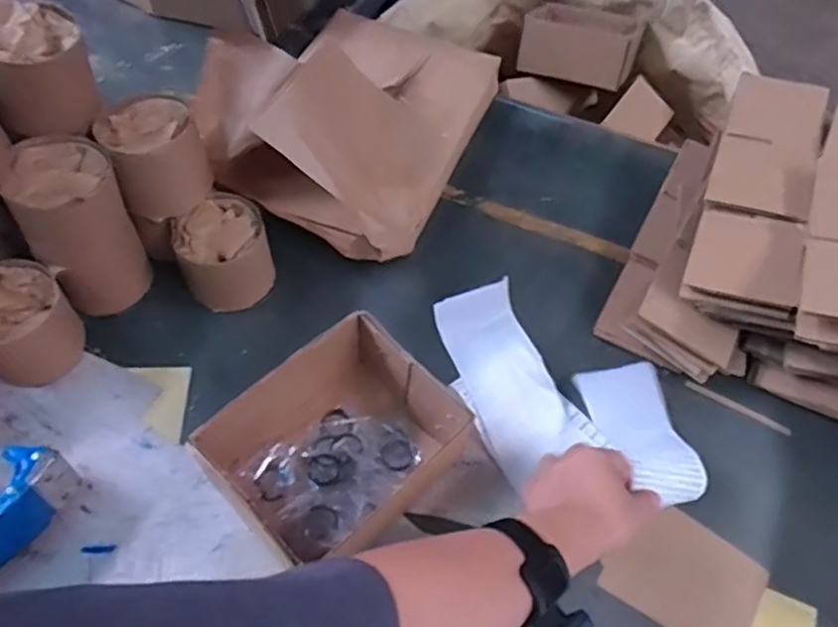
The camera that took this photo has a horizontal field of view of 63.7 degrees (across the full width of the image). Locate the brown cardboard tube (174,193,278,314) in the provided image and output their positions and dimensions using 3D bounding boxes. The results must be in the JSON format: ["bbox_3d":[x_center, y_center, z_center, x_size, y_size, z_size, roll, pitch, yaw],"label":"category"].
[{"bbox_3d":[-0.204,-0.062,0.708,0.093,0.080,0.090,-22,59,-16],"label":"brown cardboard tube"}]

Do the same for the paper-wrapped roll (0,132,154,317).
[{"bbox_3d":[-0.324,-0.077,0.660,0.090,0.167,0.102,-27,61,-19],"label":"paper-wrapped roll"}]

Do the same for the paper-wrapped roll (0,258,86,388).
[{"bbox_3d":[-0.378,0.008,0.653,0.087,0.088,0.086,-20,59,-14],"label":"paper-wrapped roll"}]

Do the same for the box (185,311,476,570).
[{"bbox_3d":[-0.067,0.110,0.587,0.164,0.092,0.193,39,63,22],"label":"box"}]

